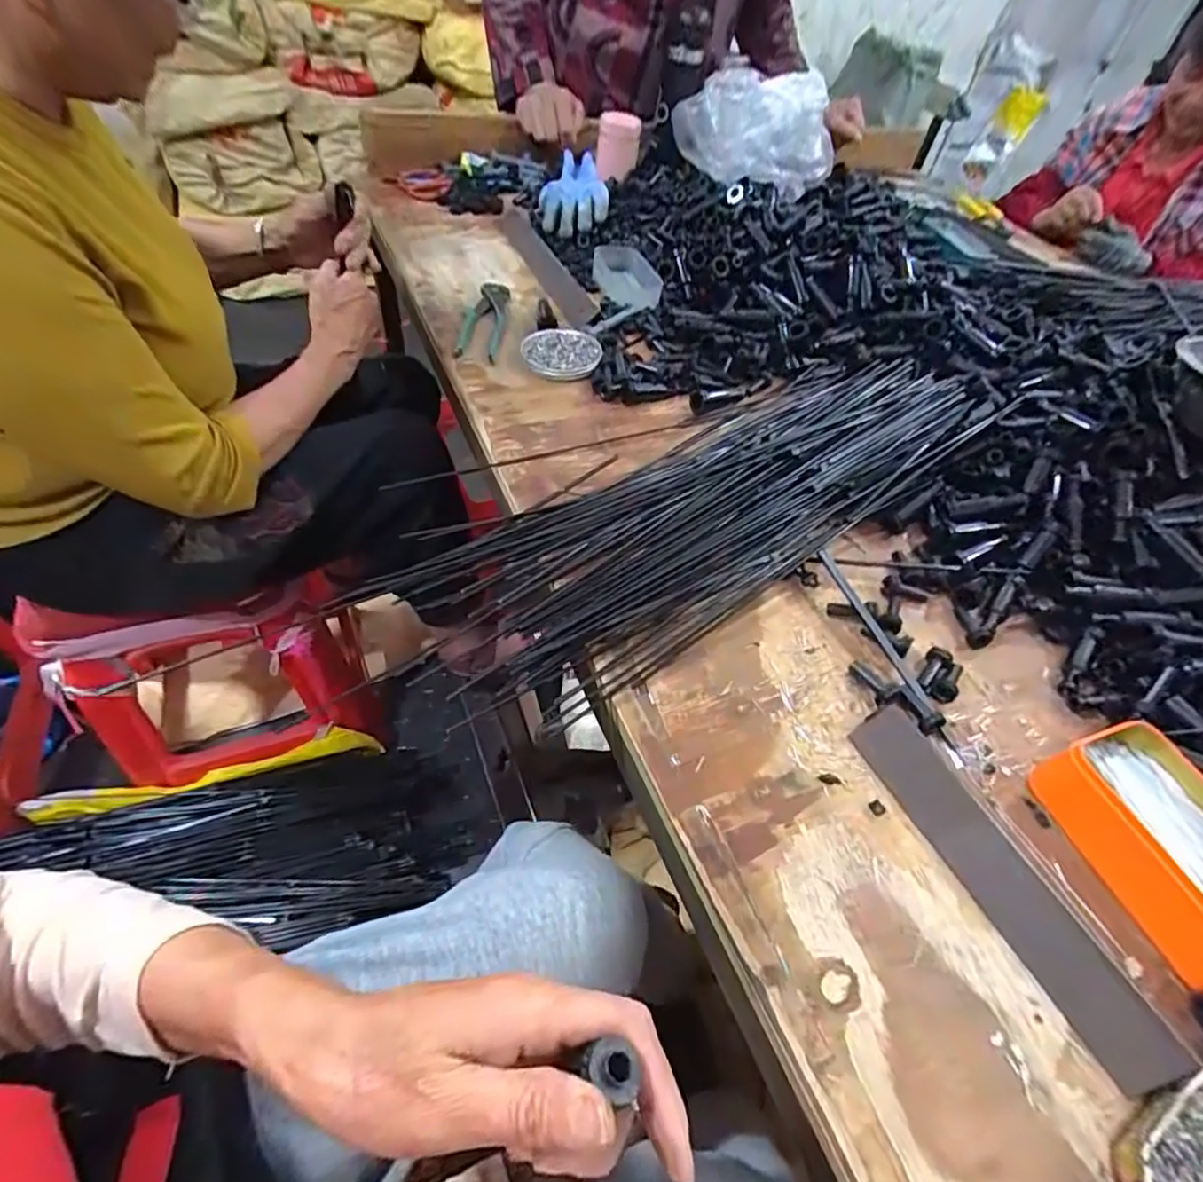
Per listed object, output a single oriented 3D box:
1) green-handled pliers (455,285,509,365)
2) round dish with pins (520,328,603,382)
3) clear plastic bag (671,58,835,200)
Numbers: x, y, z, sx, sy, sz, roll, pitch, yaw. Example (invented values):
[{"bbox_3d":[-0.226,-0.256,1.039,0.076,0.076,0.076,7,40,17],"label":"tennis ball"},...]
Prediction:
[{"bbox_3d":[-0.142,-0.318,0.734,0.053,0.027,0.177,6,50,-4],"label":"green-handled pliers"},{"bbox_3d":[-0.045,-0.270,0.702,0.087,0.022,0.083,1,52,-1],"label":"round dish with pins"},{"bbox_3d":[0.247,-0.724,0.964,0.245,0.125,0.184,-11,53,-17],"label":"clear plastic bag"}]

